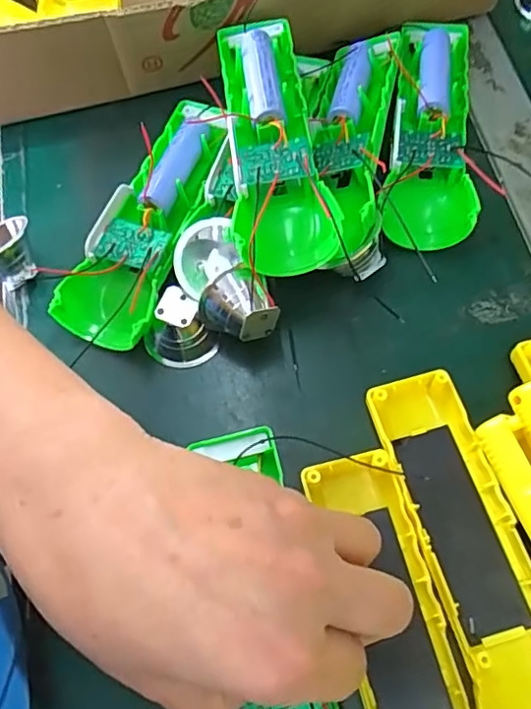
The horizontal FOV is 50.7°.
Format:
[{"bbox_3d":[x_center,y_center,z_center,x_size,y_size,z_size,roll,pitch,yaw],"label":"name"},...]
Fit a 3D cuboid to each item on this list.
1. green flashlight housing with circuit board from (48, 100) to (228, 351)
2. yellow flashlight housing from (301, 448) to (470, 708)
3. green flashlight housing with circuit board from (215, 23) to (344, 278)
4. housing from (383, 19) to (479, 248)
[{"bbox_3d":[-0.059,-0.078,0.317,0.054,0.033,0.161,19,71,10],"label":"green flashlight housing with circuit board"},{"bbox_3d":[0.058,0.126,0.239,0.048,0.032,0.163,-12,66,-2],"label":"yellow flashlight housing"},{"bbox_3d":[0.003,-0.119,0.295,0.048,0.028,0.160,-6,68,-2],"label":"green flashlight housing with circuit board"},{"bbox_3d":[0.101,-0.139,0.334,0.049,0.029,0.160,8,69,6],"label":"housing"}]

